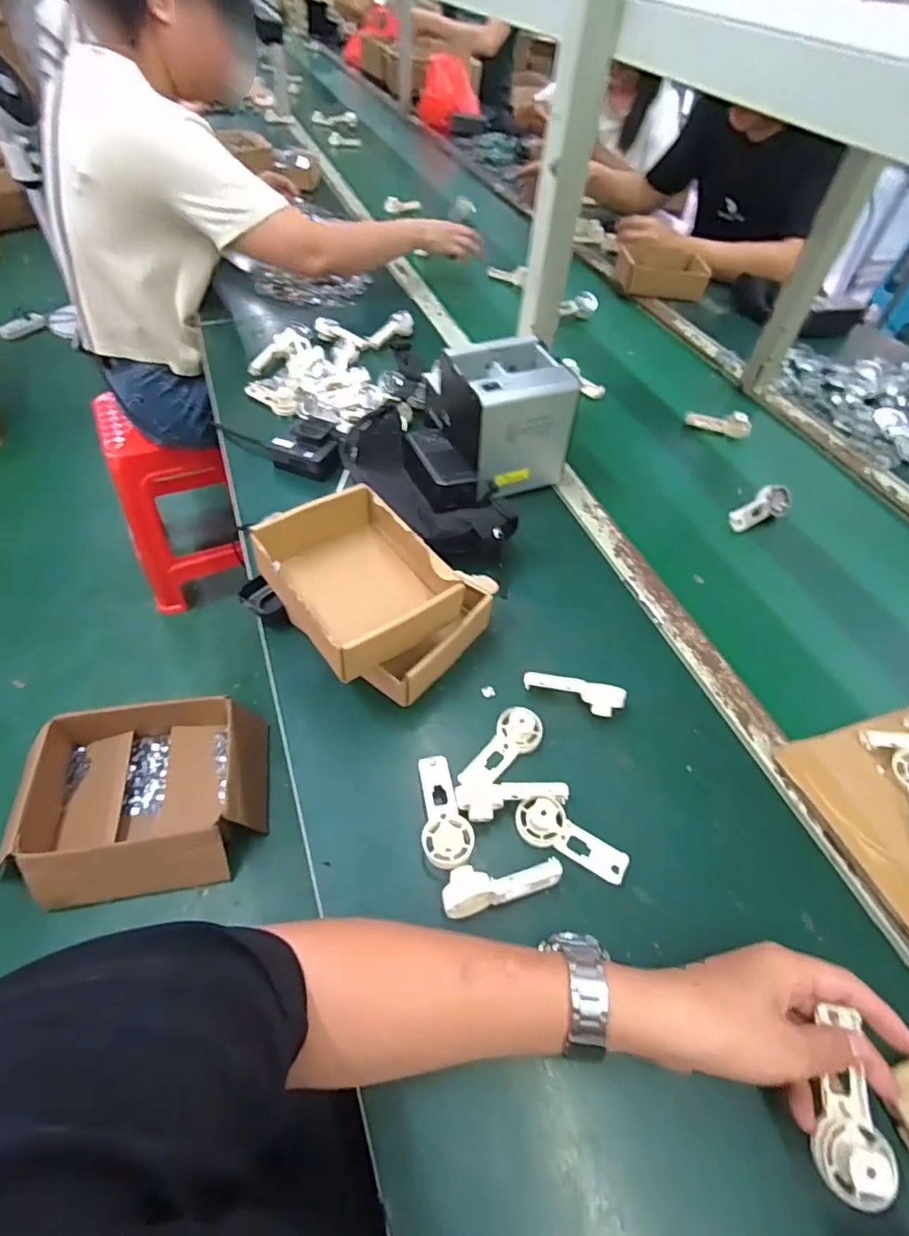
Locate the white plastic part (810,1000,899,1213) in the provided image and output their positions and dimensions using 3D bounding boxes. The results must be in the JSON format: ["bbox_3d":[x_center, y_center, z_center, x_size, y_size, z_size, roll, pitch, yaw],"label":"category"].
[{"bbox_3d":[0.238,0.292,0.335,0.034,0.024,0.090,15,56,10],"label":"white plastic part"}]

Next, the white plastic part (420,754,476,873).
[{"bbox_3d":[-0.010,0.163,0.469,0.039,0.026,0.092,-7,53,-7],"label":"white plastic part"}]

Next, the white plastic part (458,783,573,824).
[{"bbox_3d":[0.049,0.155,0.471,0.092,0.024,0.031,-1,52,-2],"label":"white plastic part"}]

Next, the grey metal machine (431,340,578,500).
[{"bbox_3d":[0.058,-0.251,0.710,0.132,0.151,0.142,-16,54,-13],"label":"grey metal machine"}]

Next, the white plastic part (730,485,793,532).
[{"bbox_3d":[0.398,-0.143,0.724,0.087,0.031,0.035,-28,58,-21],"label":"white plastic part"}]

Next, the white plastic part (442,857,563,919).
[{"bbox_3d":[0.036,0.204,0.434,0.093,0.029,0.030,-13,54,-11],"label":"white plastic part"}]

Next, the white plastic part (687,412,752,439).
[{"bbox_3d":[0.405,-0.300,0.858,0.094,0.034,0.025,13,53,8],"label":"white plastic part"}]

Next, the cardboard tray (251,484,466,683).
[{"bbox_3d":[-0.093,-0.039,0.532,0.133,0.058,0.170,-30,61,-24],"label":"cardboard tray"}]

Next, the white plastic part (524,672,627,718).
[{"bbox_3d":[0.114,0.075,0.542,0.095,0.025,0.029,12,53,8],"label":"white plastic part"}]

